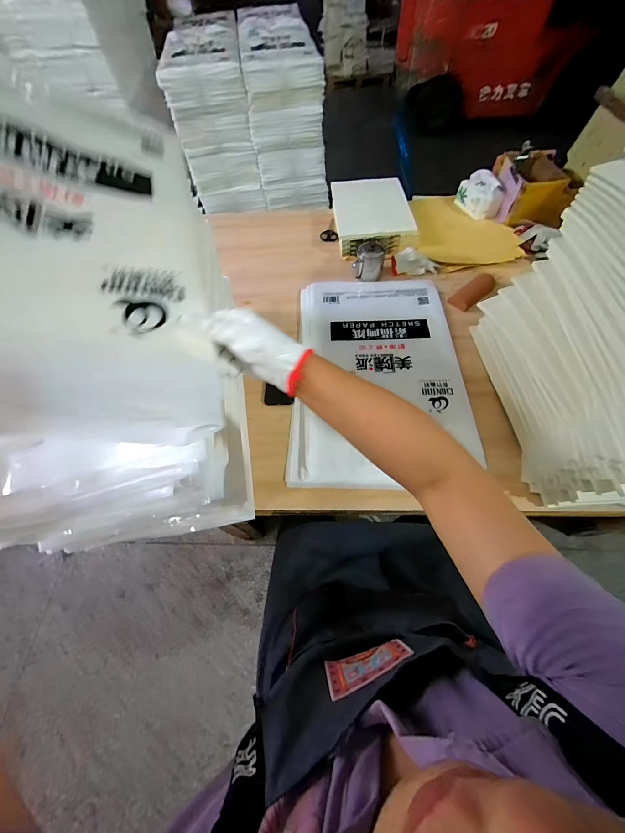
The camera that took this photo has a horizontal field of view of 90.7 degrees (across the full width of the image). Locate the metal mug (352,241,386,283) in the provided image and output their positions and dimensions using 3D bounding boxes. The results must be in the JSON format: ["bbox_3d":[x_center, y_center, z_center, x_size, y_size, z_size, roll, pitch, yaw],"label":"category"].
[{"bbox_3d":[0.185,-0.509,1.008,0.094,0.097,0.094,9,61,9],"label":"metal mug"}]

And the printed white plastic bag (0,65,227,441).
[{"bbox_3d":[-0.300,-0.218,0.324,0.372,0.031,0.519,1,62,-33],"label":"printed white plastic bag"}]

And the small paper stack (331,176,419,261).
[{"bbox_3d":[0.216,-0.737,1.128,0.268,0.068,0.400,-5,60,0],"label":"small paper stack"}]

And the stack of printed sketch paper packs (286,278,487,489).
[{"bbox_3d":[0.174,-0.153,0.841,0.434,0.026,0.707,0,60,3],"label":"stack of printed sketch paper packs"}]

